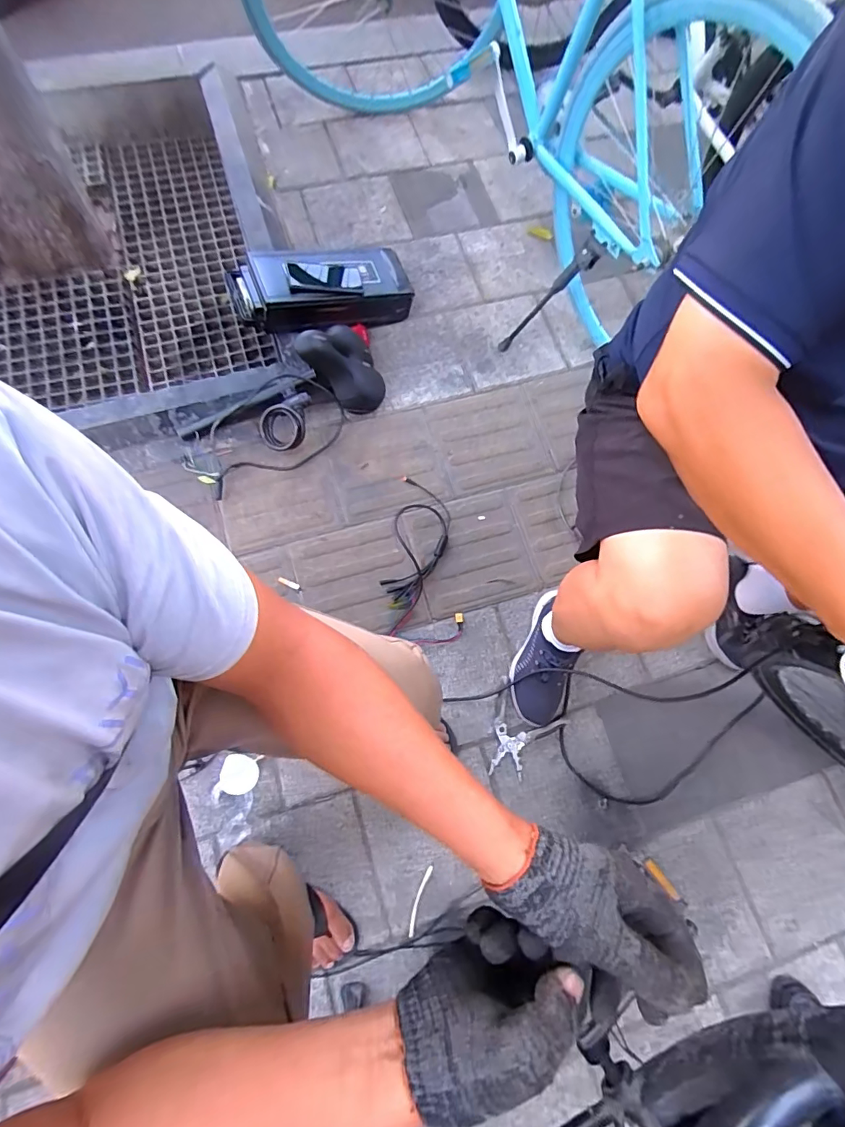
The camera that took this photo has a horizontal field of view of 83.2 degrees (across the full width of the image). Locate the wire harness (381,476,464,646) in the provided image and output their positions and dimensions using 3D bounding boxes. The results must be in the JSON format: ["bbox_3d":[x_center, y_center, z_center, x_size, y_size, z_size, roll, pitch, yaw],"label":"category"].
[{"bbox_3d":[-0.008,-0.013,1.014,0.156,0.018,0.369,-5,74,-4],"label":"wire harness"}]

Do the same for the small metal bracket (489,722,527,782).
[{"bbox_3d":[0.165,0.361,0.913,0.062,0.009,0.093,11,74,1],"label":"small metal bracket"}]

